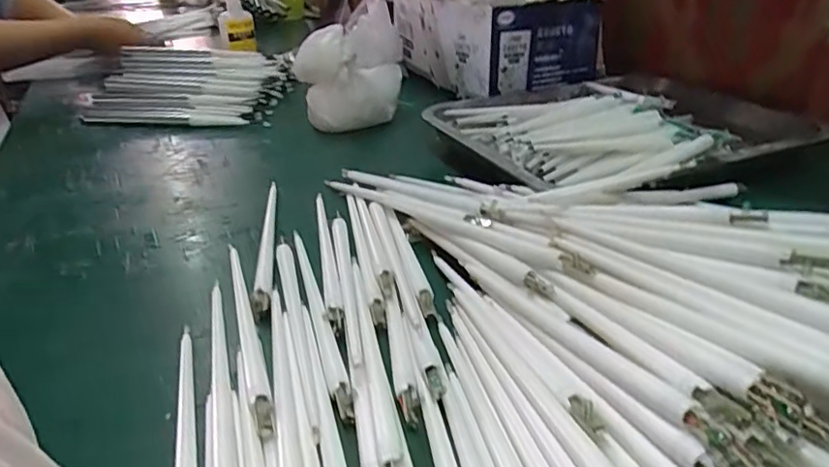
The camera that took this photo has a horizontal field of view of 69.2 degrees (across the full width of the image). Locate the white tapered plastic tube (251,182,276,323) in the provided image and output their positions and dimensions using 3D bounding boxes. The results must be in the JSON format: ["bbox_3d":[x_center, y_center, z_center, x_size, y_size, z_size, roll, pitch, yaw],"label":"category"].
[{"bbox_3d":[-0.111,0.003,0.453,0.012,0.009,0.199,-10,31,-5],"label":"white tapered plastic tube"}]

